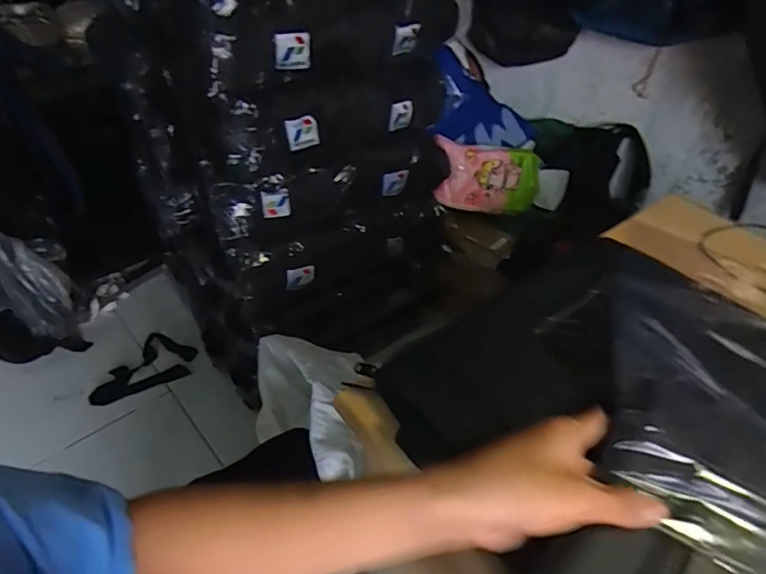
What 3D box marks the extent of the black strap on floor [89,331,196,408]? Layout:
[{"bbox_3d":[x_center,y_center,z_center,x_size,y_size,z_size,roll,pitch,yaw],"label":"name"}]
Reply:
[{"bbox_3d":[-0.639,0.209,1.366,0.266,0.035,0.159,-18,48,-22],"label":"black strap on floor"}]

